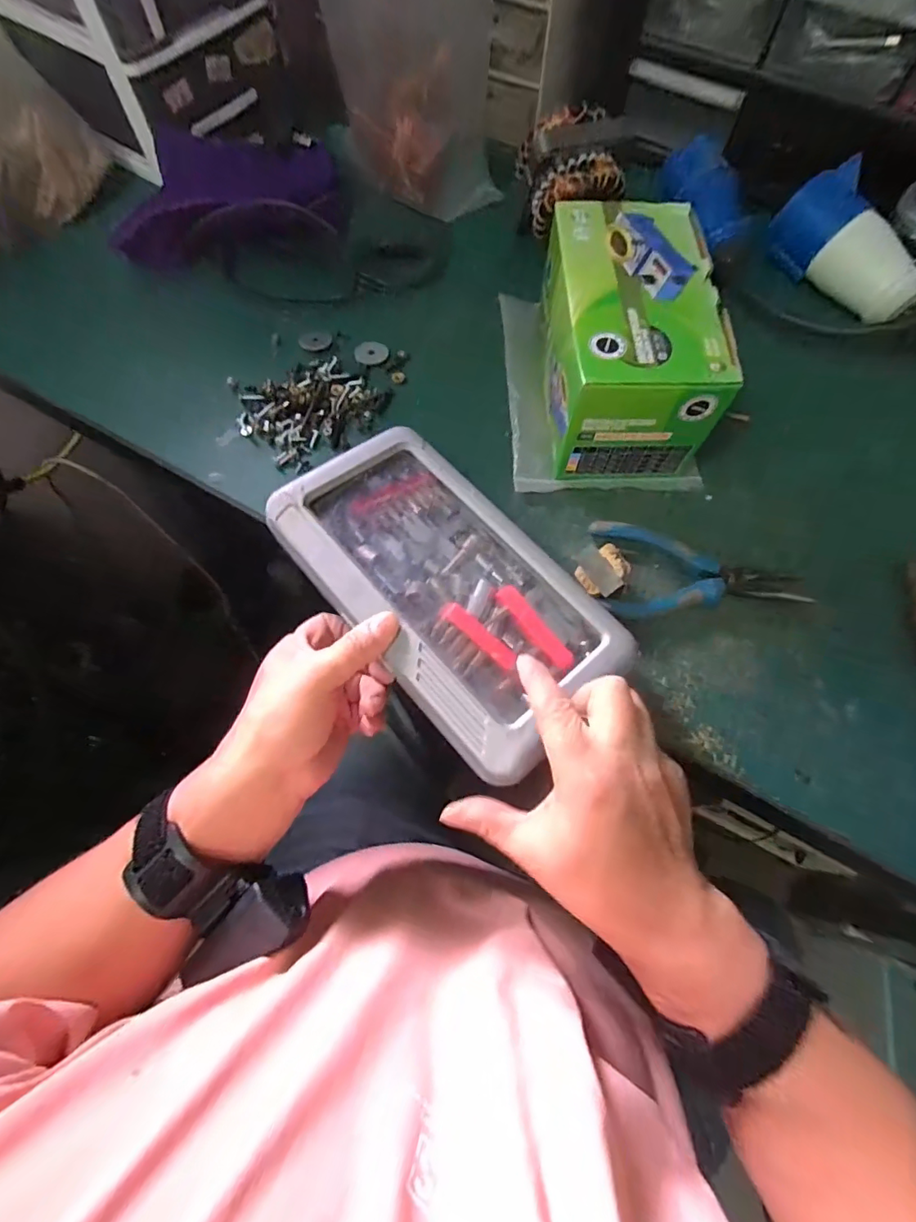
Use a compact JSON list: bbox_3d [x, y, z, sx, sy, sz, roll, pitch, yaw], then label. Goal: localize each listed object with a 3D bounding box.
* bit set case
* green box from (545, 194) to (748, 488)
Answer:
[{"bbox_3d":[-0.007,-0.018,0.332,0.128,0.045,0.223,-40,75,-13],"label":"bit set case"},{"bbox_3d":[0.123,-0.202,0.391,0.107,0.094,0.180,-2,68,-2],"label":"green box"}]

